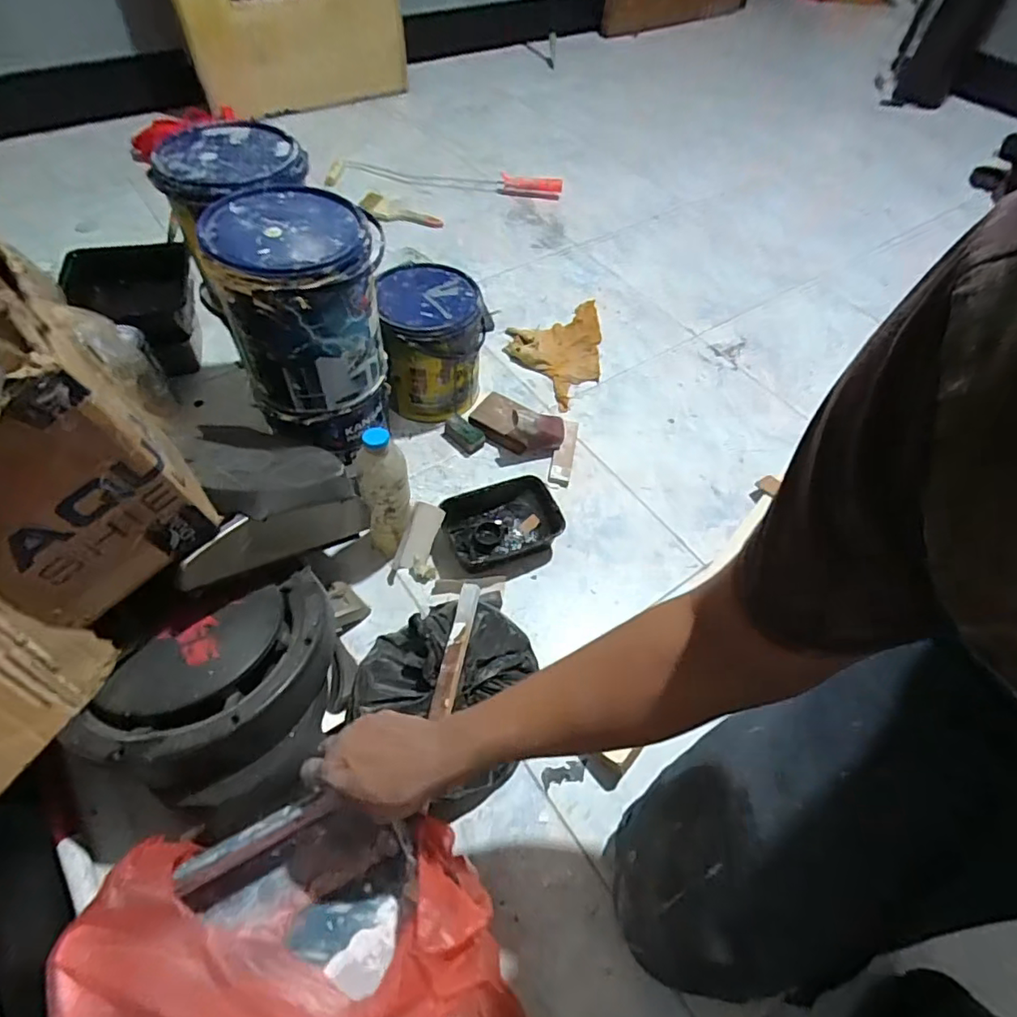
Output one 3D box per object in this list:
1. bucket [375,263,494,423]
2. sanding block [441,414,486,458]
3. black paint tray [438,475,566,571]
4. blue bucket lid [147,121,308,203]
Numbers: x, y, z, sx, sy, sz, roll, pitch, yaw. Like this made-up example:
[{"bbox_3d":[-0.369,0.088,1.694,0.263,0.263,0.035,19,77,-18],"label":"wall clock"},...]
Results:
[{"bbox_3d":[-0.133,-0.282,0.972,0.167,0.196,0.172,-10,56,-11],"label":"bucket"},{"bbox_3d":[-0.080,-0.127,0.972,0.047,0.028,0.078,-33,63,-24],"label":"sanding block"},{"bbox_3d":[-0.009,0.024,0.853,0.177,0.050,0.122,-11,56,-11],"label":"black paint tray"},{"bbox_3d":[-0.357,-0.448,0.721,0.183,0.020,0.183,-8,56,-9],"label":"blue bucket lid"}]

